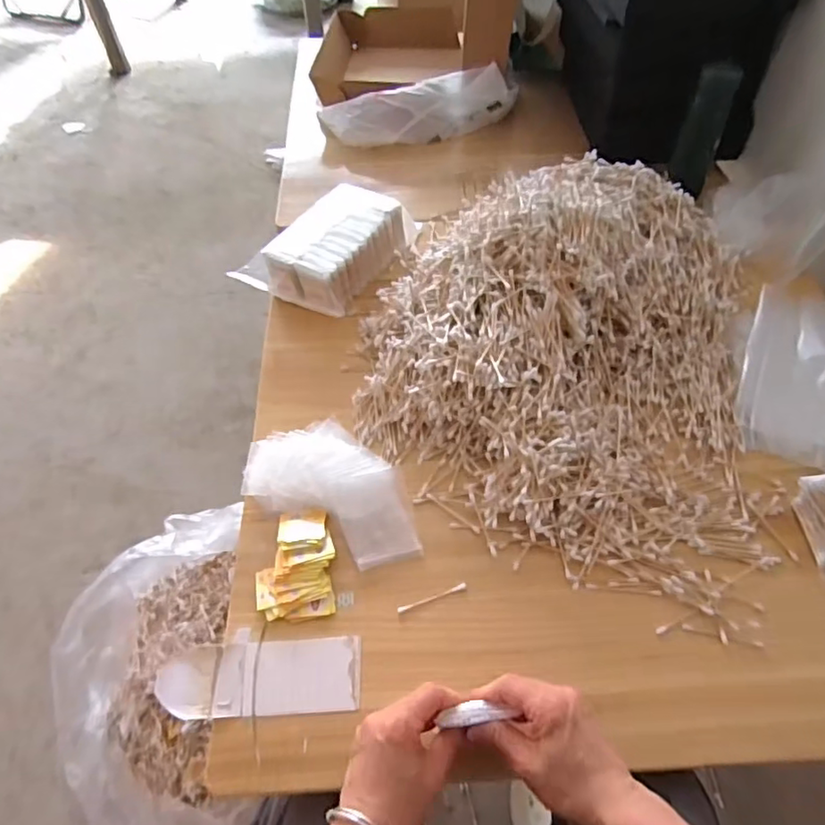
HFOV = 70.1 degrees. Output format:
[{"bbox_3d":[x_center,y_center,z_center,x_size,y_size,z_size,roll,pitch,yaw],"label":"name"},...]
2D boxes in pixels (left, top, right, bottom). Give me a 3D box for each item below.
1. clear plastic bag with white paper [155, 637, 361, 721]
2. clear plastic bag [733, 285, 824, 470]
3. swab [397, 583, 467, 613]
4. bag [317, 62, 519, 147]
[{"bbox_3d":[-0.132,0.232,0.514,0.170,0.009,0.059,-3,52,-1],"label":"clear plastic bag with white paper"},{"bbox_3d":[0.429,-0.032,0.633,0.159,0.064,0.213,17,54,14],"label":"clear plastic bag"},{"bbox_3d":[0.019,0.172,0.546,0.068,0.004,0.006,-17,53,-11],"label":"swab"},{"bbox_3d":[0.004,-0.535,1.024,0.343,0.091,0.096,-1,52,1],"label":"bag"}]

